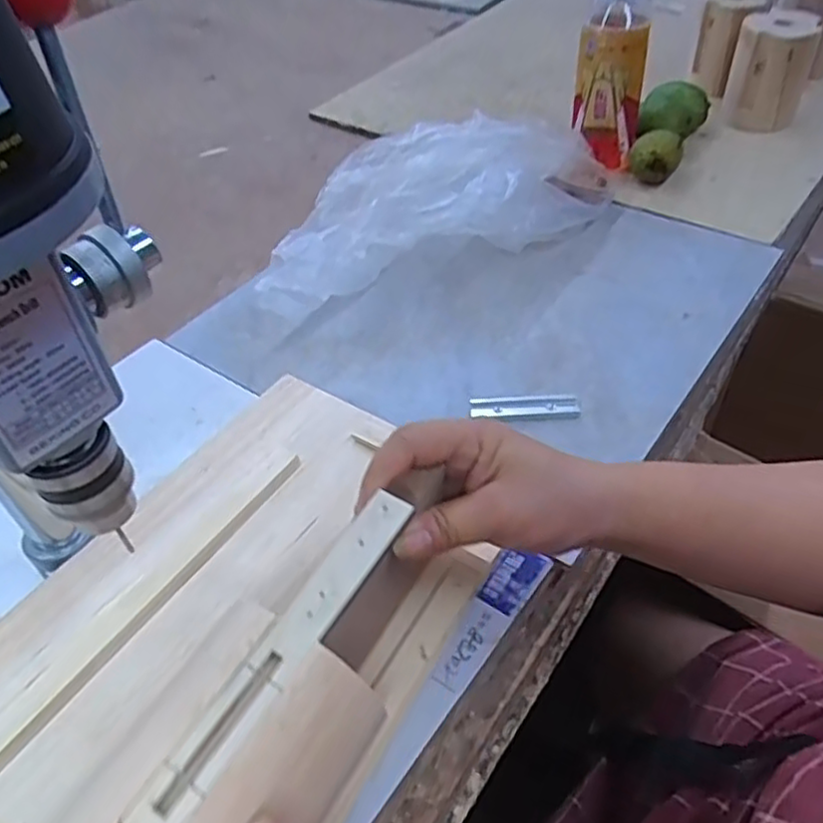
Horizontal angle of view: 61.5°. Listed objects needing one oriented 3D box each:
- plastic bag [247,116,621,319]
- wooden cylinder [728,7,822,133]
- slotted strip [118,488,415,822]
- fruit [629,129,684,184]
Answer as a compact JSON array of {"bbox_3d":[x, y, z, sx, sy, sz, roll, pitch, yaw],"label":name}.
[{"bbox_3d":[0.026,-0.182,0.626,0.354,0.105,0.126,-19,48,-15],"label":"plastic bag"},{"bbox_3d":[0.402,-0.380,0.781,0.080,0.105,0.082,16,48,18],"label":"wooden cylinder"},{"bbox_3d":[-0.047,0.087,0.259,0.021,0.004,0.147,23,54,25],"label":"slotted strip"},{"bbox_3d":[0.252,-0.262,0.718,0.051,0.050,0.044,15,48,17],"label":"fruit"}]

